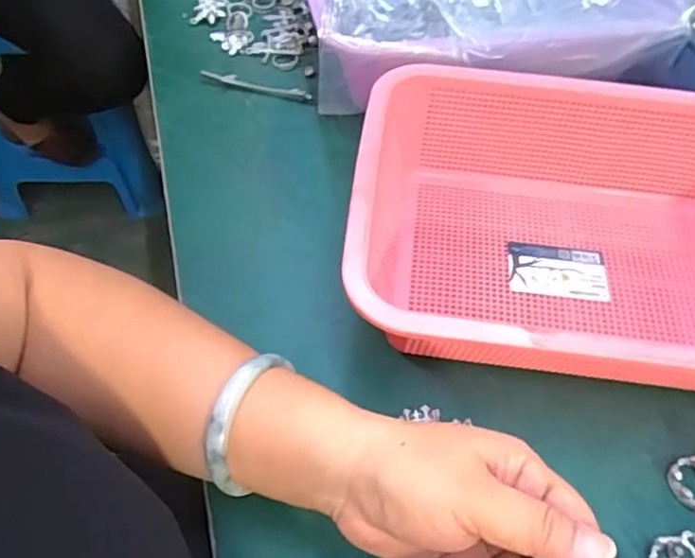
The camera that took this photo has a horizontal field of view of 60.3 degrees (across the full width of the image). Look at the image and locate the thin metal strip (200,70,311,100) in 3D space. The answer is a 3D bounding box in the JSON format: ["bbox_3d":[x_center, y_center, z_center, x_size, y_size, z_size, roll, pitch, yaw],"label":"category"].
[{"bbox_3d":[-0.081,-0.173,0.530,0.102,0.007,0.012,14,56,9],"label":"thin metal strip"}]

